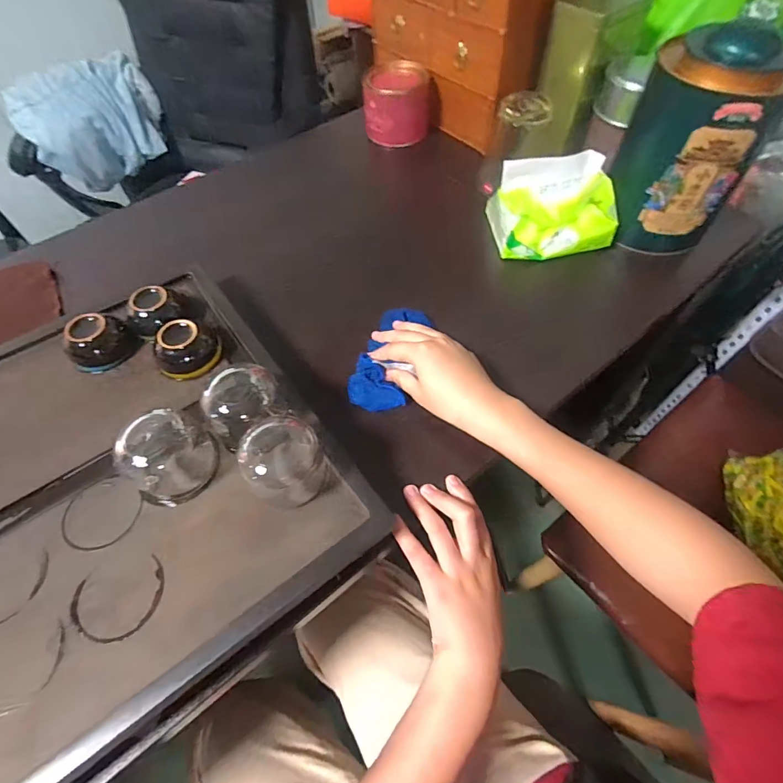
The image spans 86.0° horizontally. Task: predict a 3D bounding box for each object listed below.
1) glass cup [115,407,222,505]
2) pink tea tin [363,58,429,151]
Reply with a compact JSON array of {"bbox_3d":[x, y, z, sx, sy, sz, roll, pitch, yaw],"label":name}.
[{"bbox_3d":[-0.171,0.049,0.320,0.050,0.049,0.060,21,60,14],"label":"glass cup"},{"bbox_3d":[0.009,-0.444,0.650,0.101,0.083,0.078,0,58,1],"label":"pink tea tin"}]

